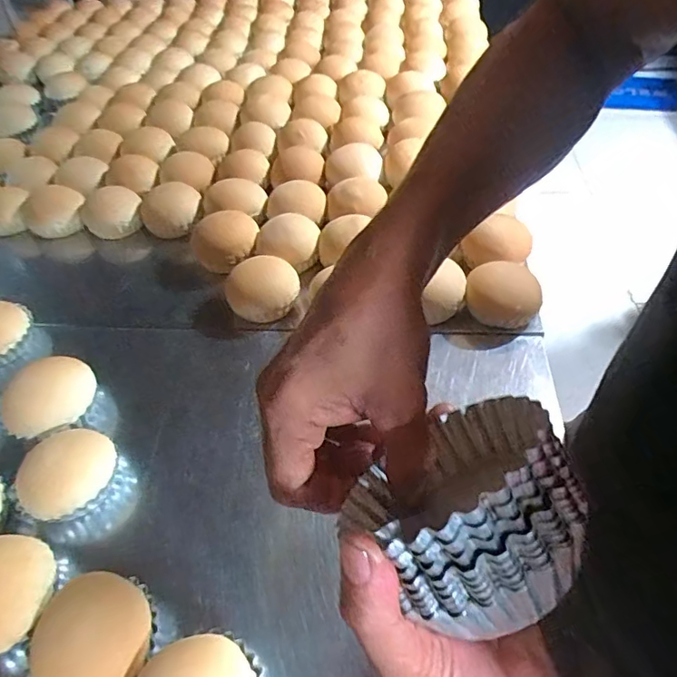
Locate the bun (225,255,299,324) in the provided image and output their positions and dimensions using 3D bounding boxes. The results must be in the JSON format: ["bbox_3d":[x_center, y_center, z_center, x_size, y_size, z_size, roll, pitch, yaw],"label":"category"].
[{"bbox_3d":[-0.098,-0.064,0.677,0.092,0.045,0.081,-8,49,-3],"label":"bun"}]

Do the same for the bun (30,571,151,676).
[{"bbox_3d":[-0.194,0.245,0.423,0.084,0.057,0.097,-18,51,-12],"label":"bun"}]

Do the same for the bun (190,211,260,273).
[{"bbox_3d":[-0.154,-0.137,0.731,0.077,0.055,0.080,-2,49,2],"label":"bun"}]

